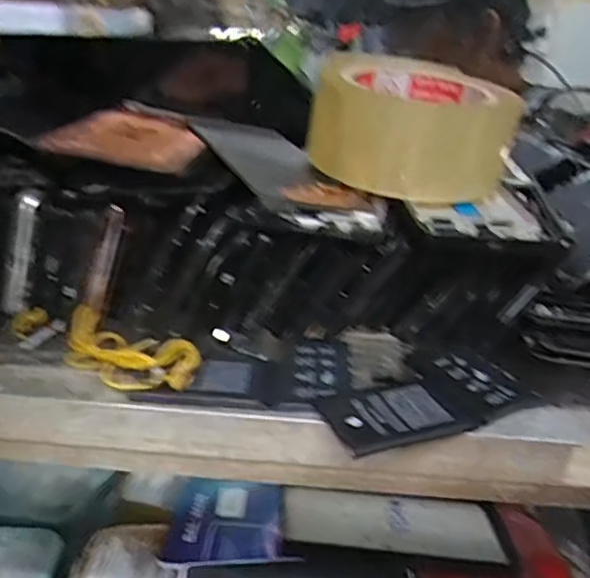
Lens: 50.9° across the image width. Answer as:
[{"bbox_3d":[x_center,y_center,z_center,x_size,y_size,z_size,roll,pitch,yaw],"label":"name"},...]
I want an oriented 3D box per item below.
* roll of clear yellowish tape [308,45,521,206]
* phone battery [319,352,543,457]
[{"bbox_3d":[0.067,-0.094,0.352,0.104,0.064,0.090,10,25,14],"label":"roll of clear yellowish tape"},{"bbox_3d":[0.061,0.050,0.289,0.102,0.004,0.046,-11,28,-29],"label":"phone battery"}]

